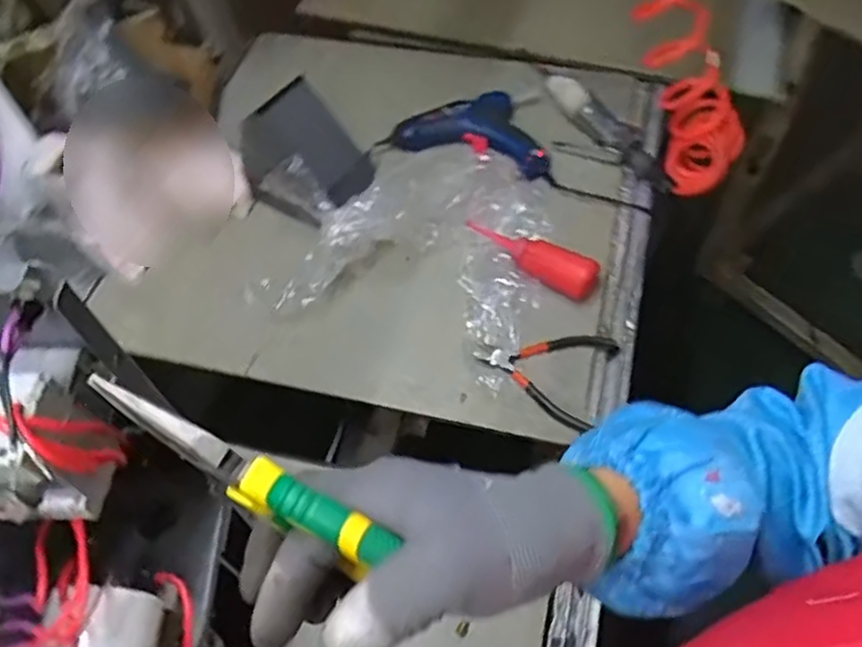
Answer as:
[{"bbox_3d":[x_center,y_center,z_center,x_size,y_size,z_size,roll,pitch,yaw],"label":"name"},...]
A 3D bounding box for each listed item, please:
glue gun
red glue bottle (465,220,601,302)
[{"bbox_3d":[0.059,-0.276,0.947,0.229,0.053,0.145,13,58,11],"label":"glue gun"},{"bbox_3d":[0.118,-0.088,0.827,0.174,0.042,0.047,36,66,23],"label":"red glue bottle"}]

